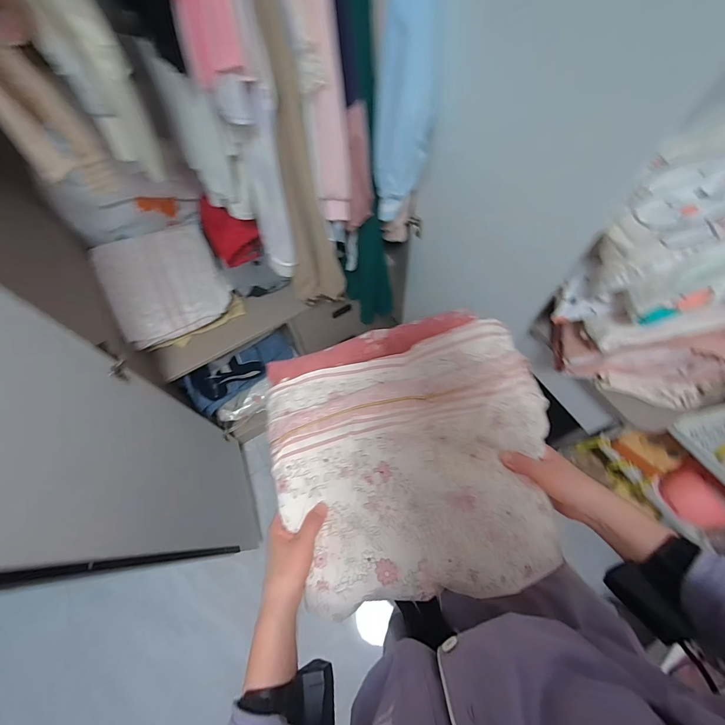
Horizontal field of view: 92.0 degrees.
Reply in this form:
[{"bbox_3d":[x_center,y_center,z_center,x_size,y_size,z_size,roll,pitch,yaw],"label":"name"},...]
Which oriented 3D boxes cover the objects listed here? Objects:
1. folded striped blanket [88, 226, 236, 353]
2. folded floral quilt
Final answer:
[{"bbox_3d":[-0.598,-0.245,1.071,0.315,0.107,0.348,-29,67,-10],"label":"folded striped blanket"},{"bbox_3d":[0.051,0.105,0.425,0.326,0.114,0.318,-9,65,-1],"label":"folded floral quilt"}]

